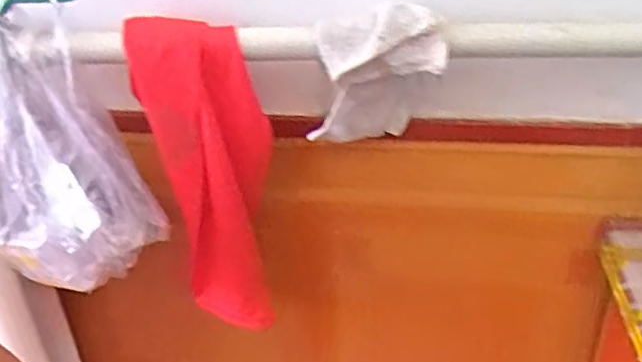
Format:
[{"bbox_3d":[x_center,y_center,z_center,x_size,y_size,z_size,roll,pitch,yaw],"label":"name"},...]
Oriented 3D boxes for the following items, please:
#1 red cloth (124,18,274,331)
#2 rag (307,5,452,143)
[{"bbox_3d":[-0.112,0.001,0.694,0.118,0.329,0.062,10,36,29],"label":"red cloth"},{"bbox_3d":[0.049,-0.101,0.646,0.127,0.133,0.083,-9,31,0],"label":"rag"}]

